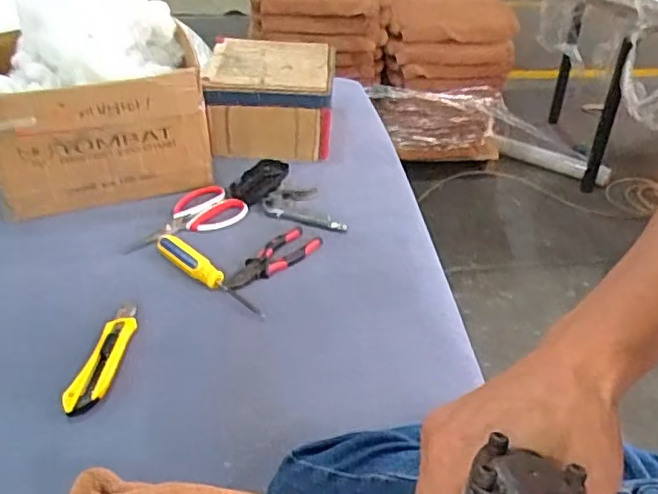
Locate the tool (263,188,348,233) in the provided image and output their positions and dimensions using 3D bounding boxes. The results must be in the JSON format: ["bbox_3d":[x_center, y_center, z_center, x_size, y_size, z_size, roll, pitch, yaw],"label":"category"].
[{"bbox_3d":[-0.030,-0.058,0.943,0.142,0.010,0.088,16,40,18],"label":"tool"}]

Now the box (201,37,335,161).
[{"bbox_3d":[-0.099,-0.264,1.098,0.215,0.132,0.191,1,38,-1],"label":"box"}]

